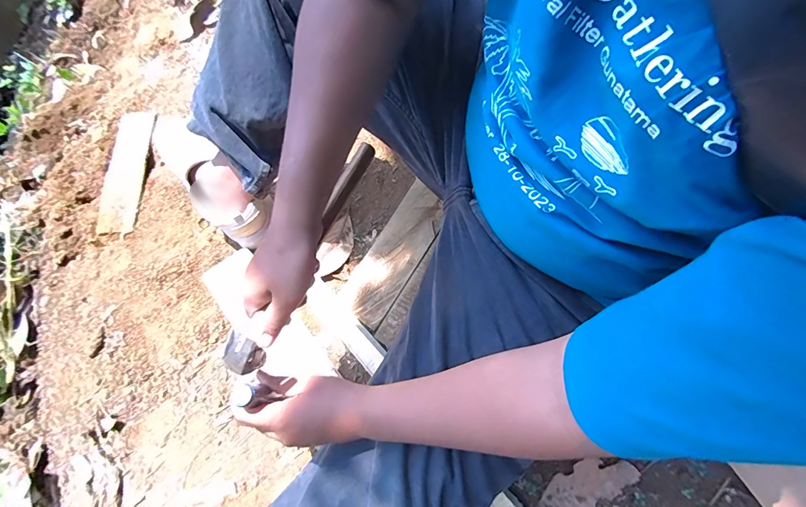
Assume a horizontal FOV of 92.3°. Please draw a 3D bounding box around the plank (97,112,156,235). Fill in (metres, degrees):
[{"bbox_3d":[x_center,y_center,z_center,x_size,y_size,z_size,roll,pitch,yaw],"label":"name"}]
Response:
[{"bbox_3d":[-0.573,-0.170,0.801,0.077,0.019,0.262,4,76,-1],"label":"plank"}]

